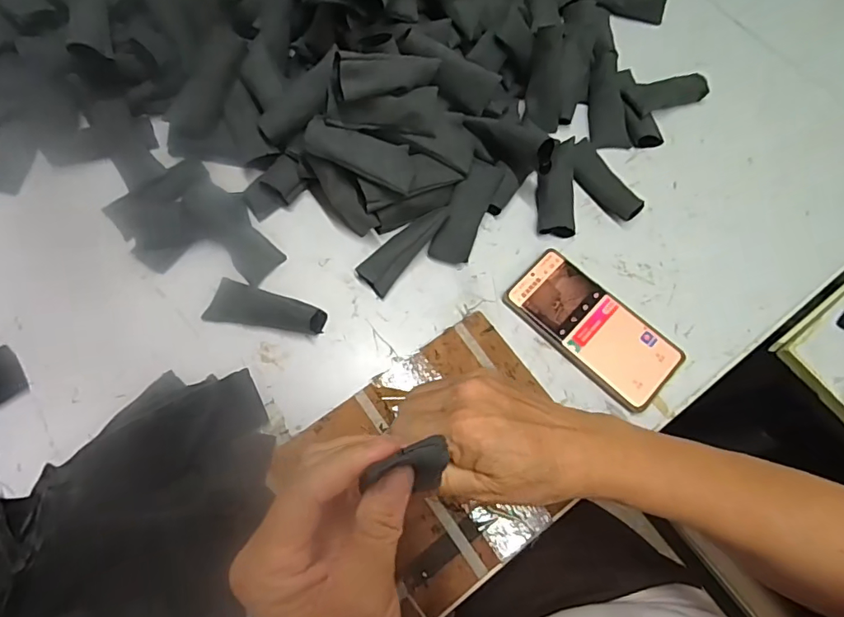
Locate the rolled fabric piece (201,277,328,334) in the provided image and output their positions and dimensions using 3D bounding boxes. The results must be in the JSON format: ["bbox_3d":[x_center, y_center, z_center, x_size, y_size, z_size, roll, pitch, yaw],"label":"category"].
[{"bbox_3d":[-0.145,0.001,0.467,0.108,0.024,0.041,17,69,5],"label":"rolled fabric piece"}]

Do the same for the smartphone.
[{"bbox_3d":[0.158,0.017,0.475,0.076,0.015,0.159,-41,75,-15],"label":"smartphone"}]

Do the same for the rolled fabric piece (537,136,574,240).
[{"bbox_3d":[0.138,-0.120,0.517,0.035,0.023,0.099,5,69,1],"label":"rolled fabric piece"}]

